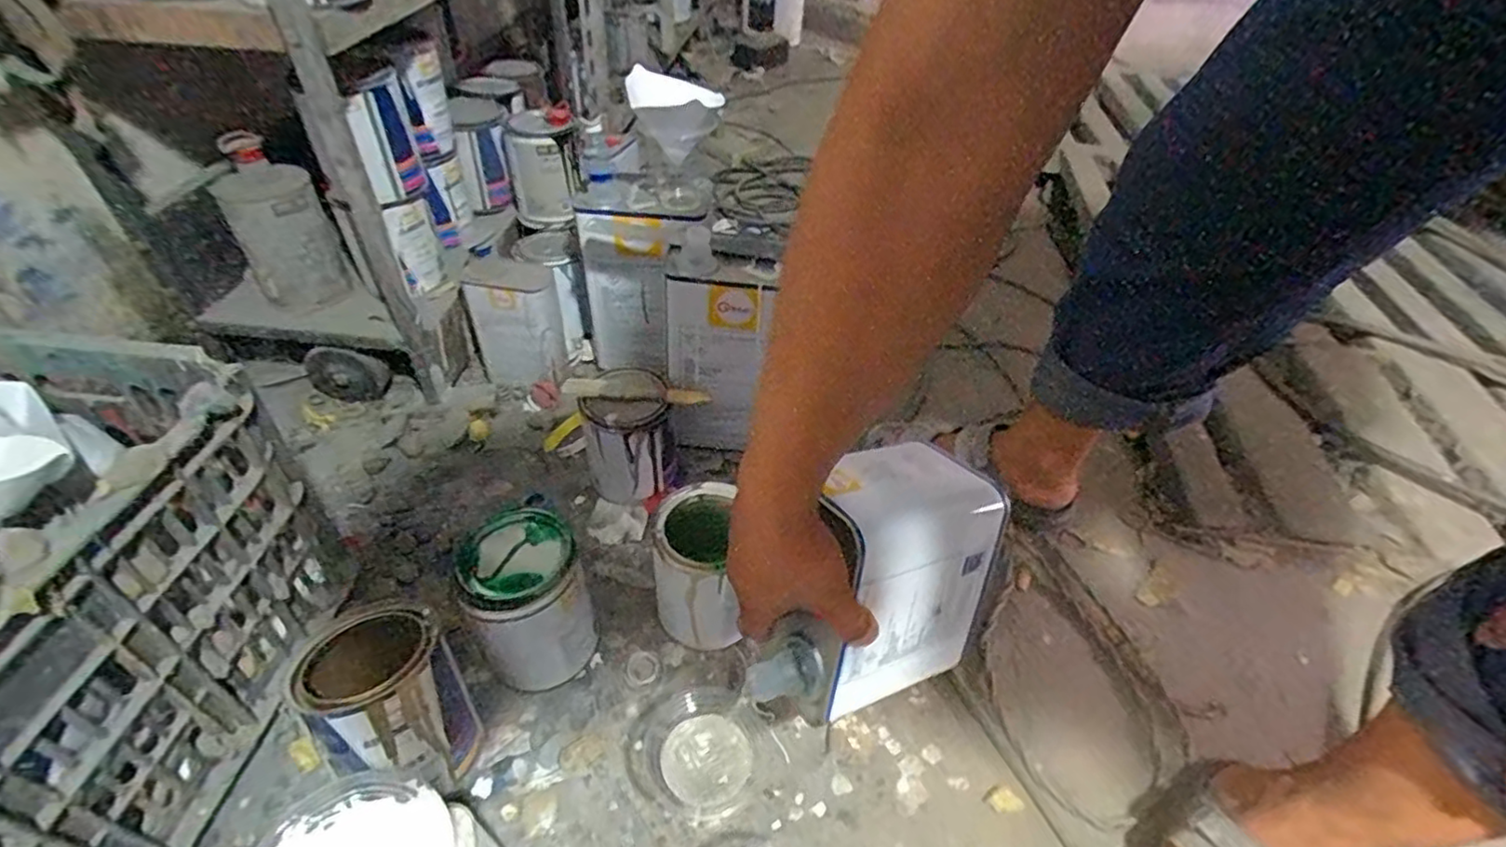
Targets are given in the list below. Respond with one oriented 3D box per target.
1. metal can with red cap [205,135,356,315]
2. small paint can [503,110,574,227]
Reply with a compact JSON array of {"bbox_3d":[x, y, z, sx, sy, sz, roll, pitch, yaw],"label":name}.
[{"bbox_3d":[-0.570,-0.241,0.808,0.102,0.182,0.113,-21,49,-23],"label":"metal can with red cap"},{"bbox_3d":[-0.311,-0.374,0.977,0.085,0.131,0.084,-12,46,-15],"label":"small paint can"}]

